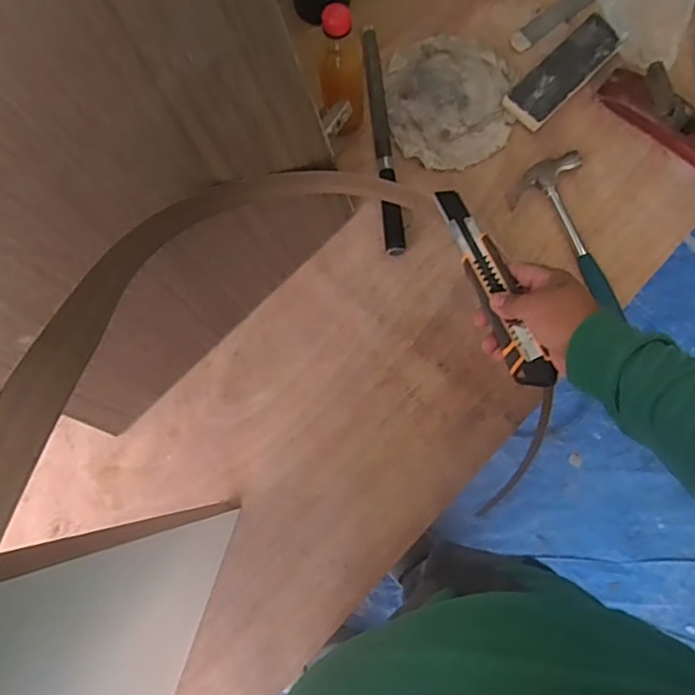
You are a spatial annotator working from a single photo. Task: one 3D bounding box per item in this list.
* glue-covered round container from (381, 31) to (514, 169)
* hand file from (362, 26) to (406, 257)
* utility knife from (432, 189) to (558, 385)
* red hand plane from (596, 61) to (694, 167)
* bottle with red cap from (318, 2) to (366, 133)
[{"bbox_3d":[0.132,-0.326,0.771,0.157,0.015,0.191,-7,79,1],"label":"glue-covered round container"},{"bbox_3d":[0.046,-0.277,0.761,0.024,0.016,0.330,-6,79,1],"label":"hand file"},{"bbox_3d":[0.145,-0.065,0.595,0.034,0.020,0.229,-19,72,-4],"label":"utility knife"},{"bbox_3d":[0.412,-0.288,0.734,0.199,0.064,0.064,40,83,9],"label":"red hand plane"},{"bbox_3d":[-0.005,-0.313,0.688,0.052,0.177,0.048,6,79,3],"label":"bottle with red cap"}]

